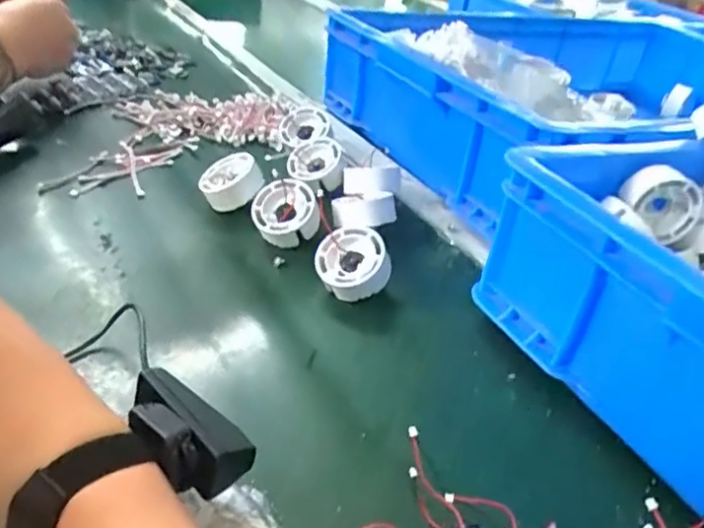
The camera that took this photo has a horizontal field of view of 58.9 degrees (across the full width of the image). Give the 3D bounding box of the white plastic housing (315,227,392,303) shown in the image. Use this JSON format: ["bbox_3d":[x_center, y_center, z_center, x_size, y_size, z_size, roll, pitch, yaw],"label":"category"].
[{"bbox_3d":[0.001,-0.001,0.486,0.054,0.026,0.053,-42,61,-6],"label":"white plastic housing"}]

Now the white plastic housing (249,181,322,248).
[{"bbox_3d":[-0.057,-0.044,0.533,0.055,0.024,0.055,0,74,0],"label":"white plastic housing"}]

